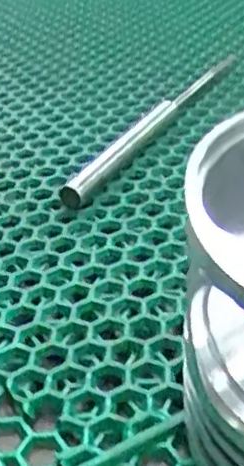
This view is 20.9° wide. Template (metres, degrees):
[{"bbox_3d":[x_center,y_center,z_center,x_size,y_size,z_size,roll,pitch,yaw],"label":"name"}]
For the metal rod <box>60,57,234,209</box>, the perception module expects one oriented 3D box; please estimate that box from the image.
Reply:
[{"bbox_3d":[0.018,-0.056,0.325,0.011,0.015,0.157,15,37,25],"label":"metal rod"}]

